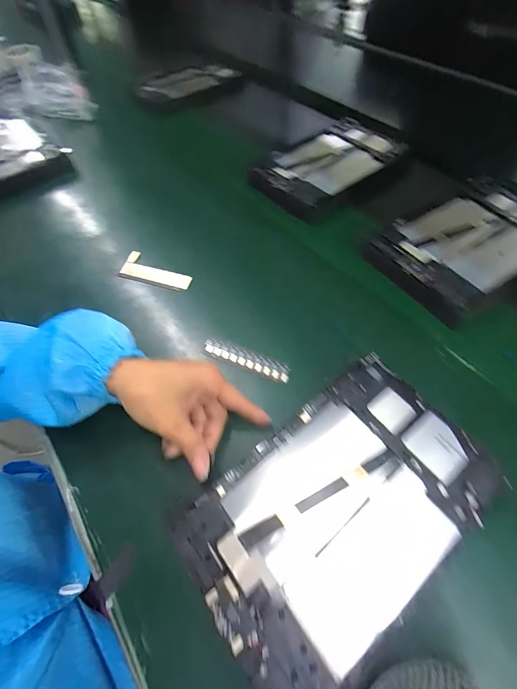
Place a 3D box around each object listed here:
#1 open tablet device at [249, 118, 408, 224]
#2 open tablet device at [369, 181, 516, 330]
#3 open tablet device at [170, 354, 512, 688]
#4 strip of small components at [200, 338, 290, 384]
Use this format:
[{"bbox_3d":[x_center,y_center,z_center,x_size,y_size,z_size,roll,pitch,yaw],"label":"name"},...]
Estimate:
[{"bbox_3d":[0.121,-0.306,0.515,0.254,0.024,0.147,-36,63,-18],"label":"open tablet device"},{"bbox_3d":[0.274,-0.133,0.404,0.235,0.027,0.145,-31,60,-16],"label":"open tablet device"},{"bbox_3d":[0.065,0.127,0.243,0.230,0.011,0.151,-34,63,-17],"label":"open tablet device"},{"bbox_3d":[-0.013,0.017,0.338,0.097,0.007,0.023,19,61,14],"label":"strip of small components"}]

